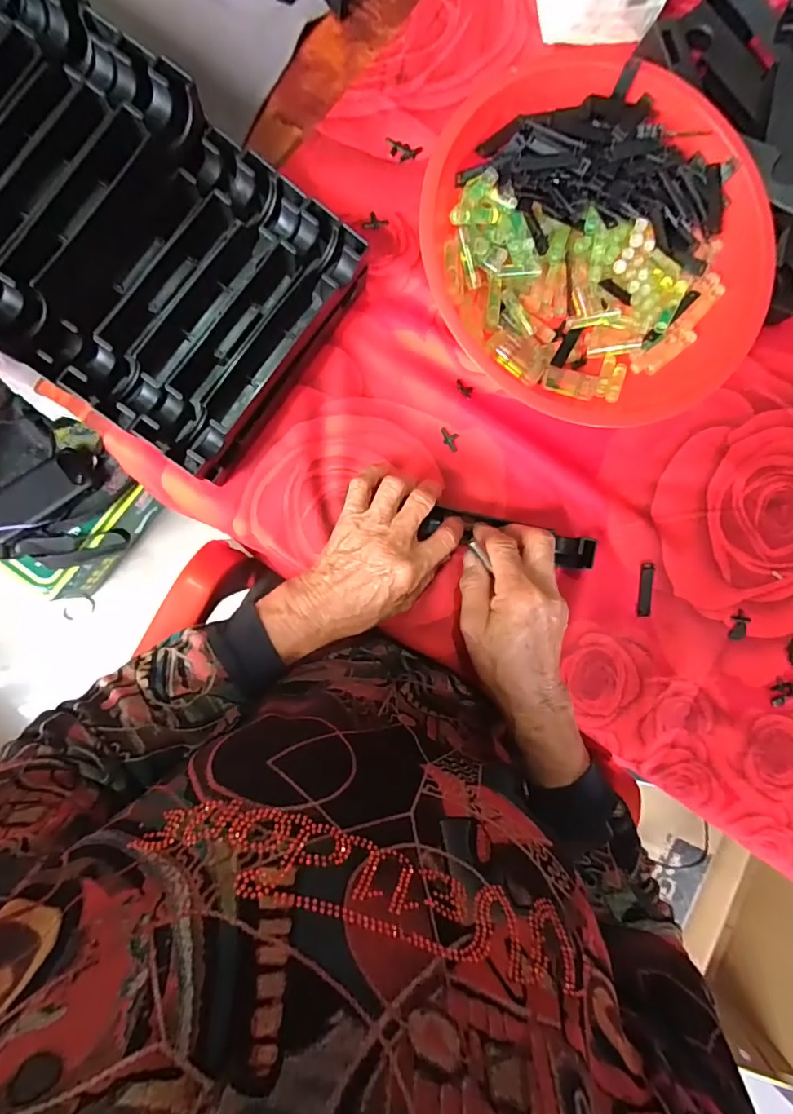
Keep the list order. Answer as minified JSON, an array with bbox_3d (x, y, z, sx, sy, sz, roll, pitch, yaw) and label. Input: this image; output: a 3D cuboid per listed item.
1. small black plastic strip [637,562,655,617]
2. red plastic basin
[{"bbox_3d":[0.209,0.027,0.421,0.011,0.010,0.046,-2,92,-6],"label":"small black plastic strip"},{"bbox_3d":[0.142,-0.222,0.378,0.238,0.075,0.215,30,88,-6],"label":"red plastic basin"}]

